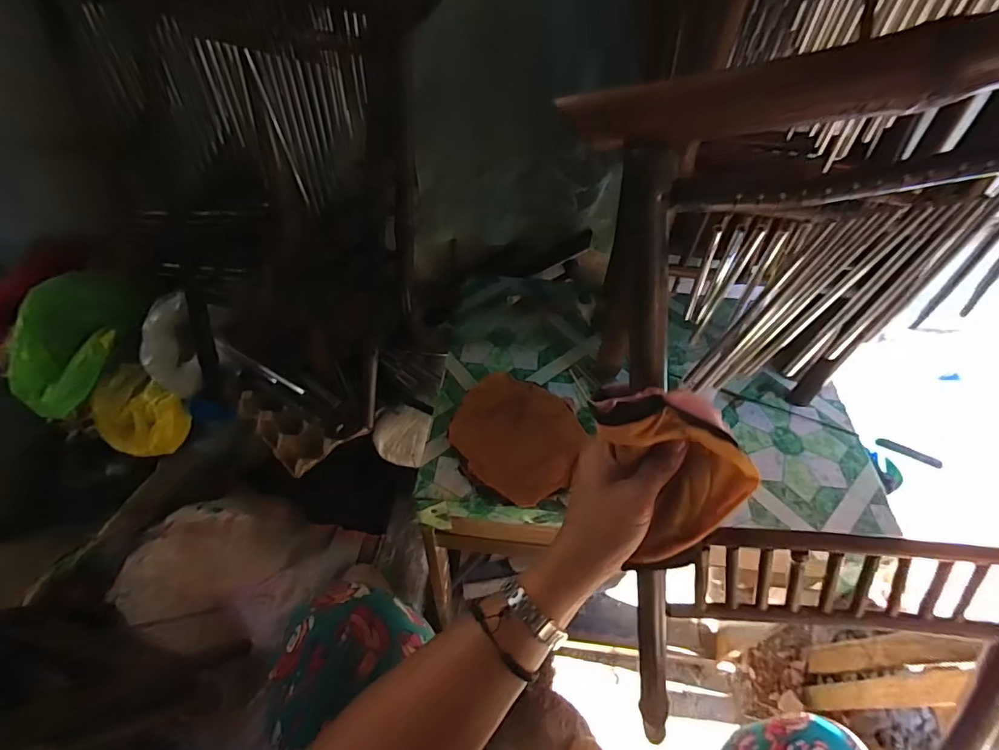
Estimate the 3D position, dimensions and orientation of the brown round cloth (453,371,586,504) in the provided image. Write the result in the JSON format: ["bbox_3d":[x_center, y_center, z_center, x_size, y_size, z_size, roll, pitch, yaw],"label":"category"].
[{"bbox_3d":[0.022,0.067,0.569,0.147,0.023,0.151,2,48,-2],"label":"brown round cloth"}]

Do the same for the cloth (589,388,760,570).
[{"bbox_3d":[0.123,0.060,0.344,0.078,0.125,0.050,-21,16,13],"label":"cloth"}]

